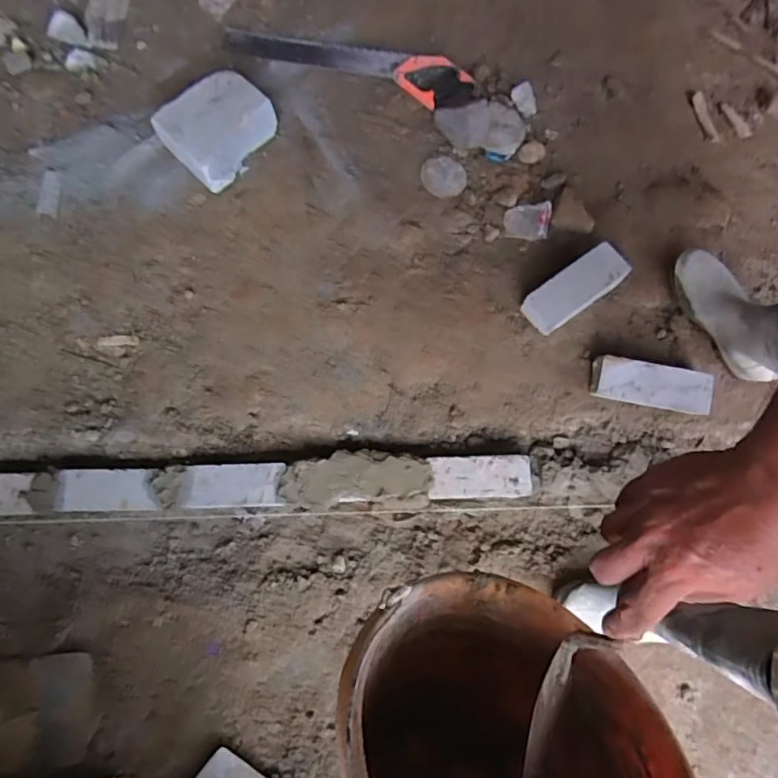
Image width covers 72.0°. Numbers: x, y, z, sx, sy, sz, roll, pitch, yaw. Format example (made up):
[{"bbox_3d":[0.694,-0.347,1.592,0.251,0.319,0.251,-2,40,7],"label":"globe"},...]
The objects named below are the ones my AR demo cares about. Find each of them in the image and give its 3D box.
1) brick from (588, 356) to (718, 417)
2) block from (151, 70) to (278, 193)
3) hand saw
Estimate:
[{"bbox_3d":[0.480,-0.005,0.992,0.207,0.069,0.077,13,73,5],"label":"brick"},{"bbox_3d":[-0.340,-0.526,1.072,0.172,0.073,0.201,41,77,12],"label":"block"},{"bbox_3d":[-0.092,-0.737,1.183,0.559,0.042,0.112,20,74,7],"label":"hand saw"}]

